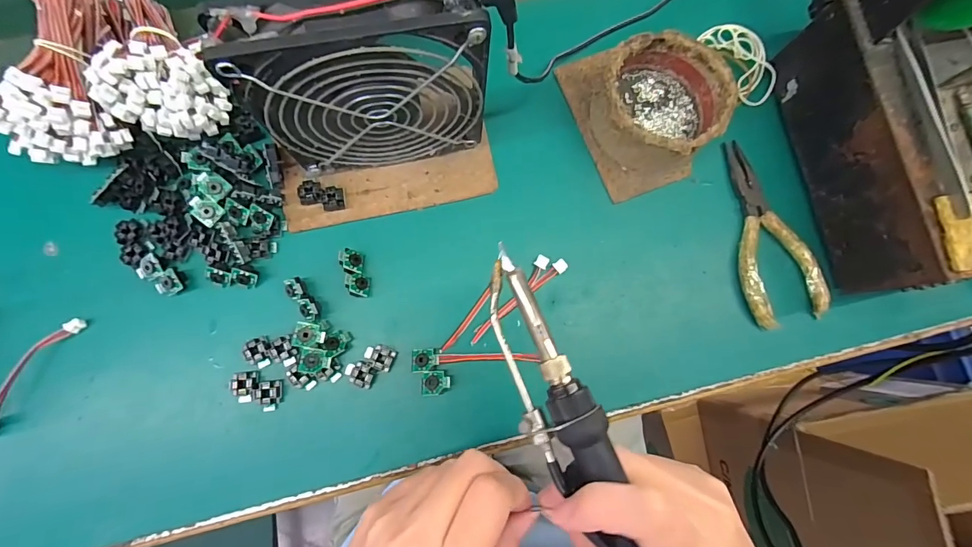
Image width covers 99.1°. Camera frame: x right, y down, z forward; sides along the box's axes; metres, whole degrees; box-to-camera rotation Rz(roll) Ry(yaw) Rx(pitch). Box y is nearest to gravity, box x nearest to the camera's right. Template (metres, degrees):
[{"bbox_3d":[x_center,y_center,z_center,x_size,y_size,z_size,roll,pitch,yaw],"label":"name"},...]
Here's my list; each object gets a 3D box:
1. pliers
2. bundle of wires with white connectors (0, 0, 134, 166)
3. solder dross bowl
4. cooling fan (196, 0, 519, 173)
[{"bbox_3d":[0.196,-0.030,0.289,0.052,0.014,0.130,-11,82,-4],"label":"pliers"},{"bbox_3d":[-0.260,-0.134,0.257,0.063,0.055,0.130,-4,82,-3],"label":"bundle of wires with white connectors"},{"bbox_3d":[0.118,-0.116,0.282,0.080,0.041,0.082,0,81,-3],"label":"solder dross bowl"},{"bbox_3d":[-0.054,-0.097,0.227,0.128,0.128,0.025,-11,82,-5],"label":"cooling fan"}]

